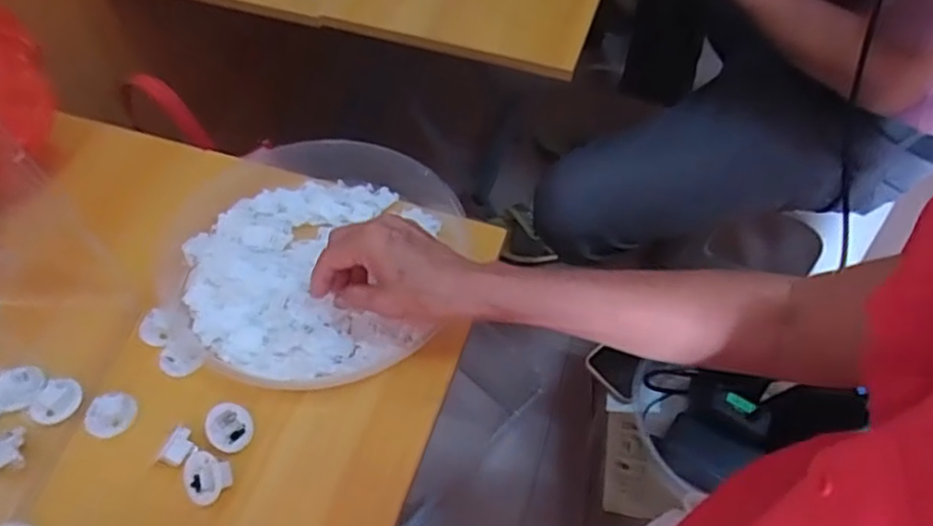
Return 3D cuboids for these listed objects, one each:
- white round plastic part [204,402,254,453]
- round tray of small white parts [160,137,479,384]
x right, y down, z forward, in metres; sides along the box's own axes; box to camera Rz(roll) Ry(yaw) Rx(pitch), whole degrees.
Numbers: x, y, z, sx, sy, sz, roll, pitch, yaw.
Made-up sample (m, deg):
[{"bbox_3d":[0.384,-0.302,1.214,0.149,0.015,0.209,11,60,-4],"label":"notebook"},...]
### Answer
[{"bbox_3d":[-0.158,0.109,0.429,0.028,0.013,0.032,-20,57,-16],"label":"white round plastic part"},{"bbox_3d":[-0.131,-0.008,0.519,0.228,0.038,0.222,1,54,-2],"label":"round tray of small white parts"}]

